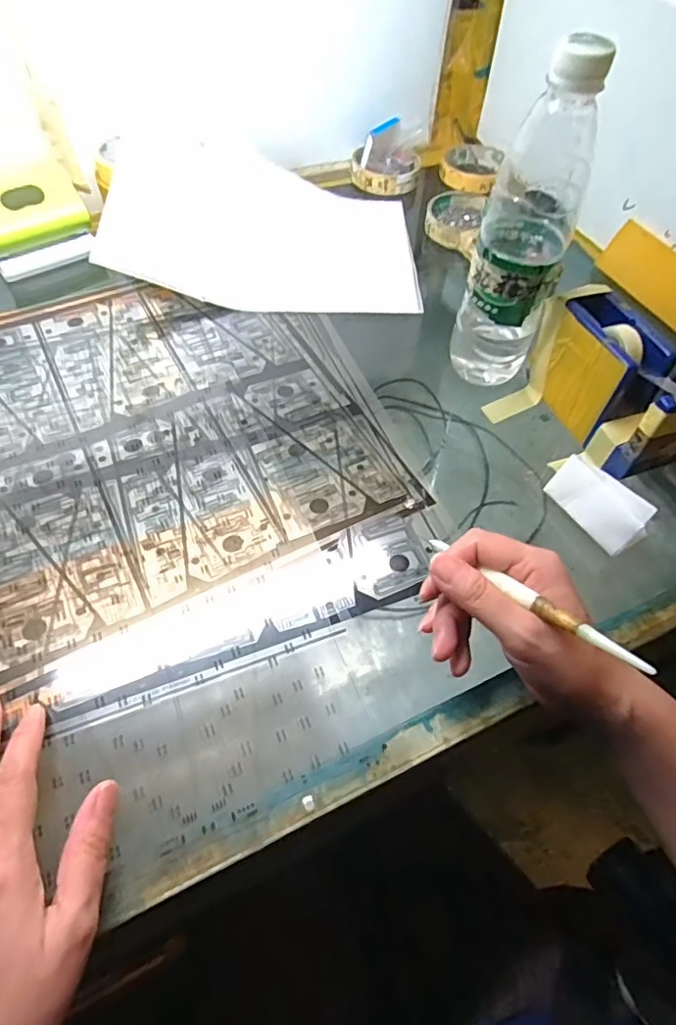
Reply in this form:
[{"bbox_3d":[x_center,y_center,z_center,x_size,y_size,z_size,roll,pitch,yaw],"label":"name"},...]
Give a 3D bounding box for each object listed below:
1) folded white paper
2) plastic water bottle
[{"bbox_3d":[0.179,-0.008,0.384,0.029,0.032,0.065,-33,63,-23],"label":"folded white paper"},{"bbox_3d":[0.132,-0.192,0.399,0.061,0.228,0.064,19,56,10],"label":"plastic water bottle"}]

